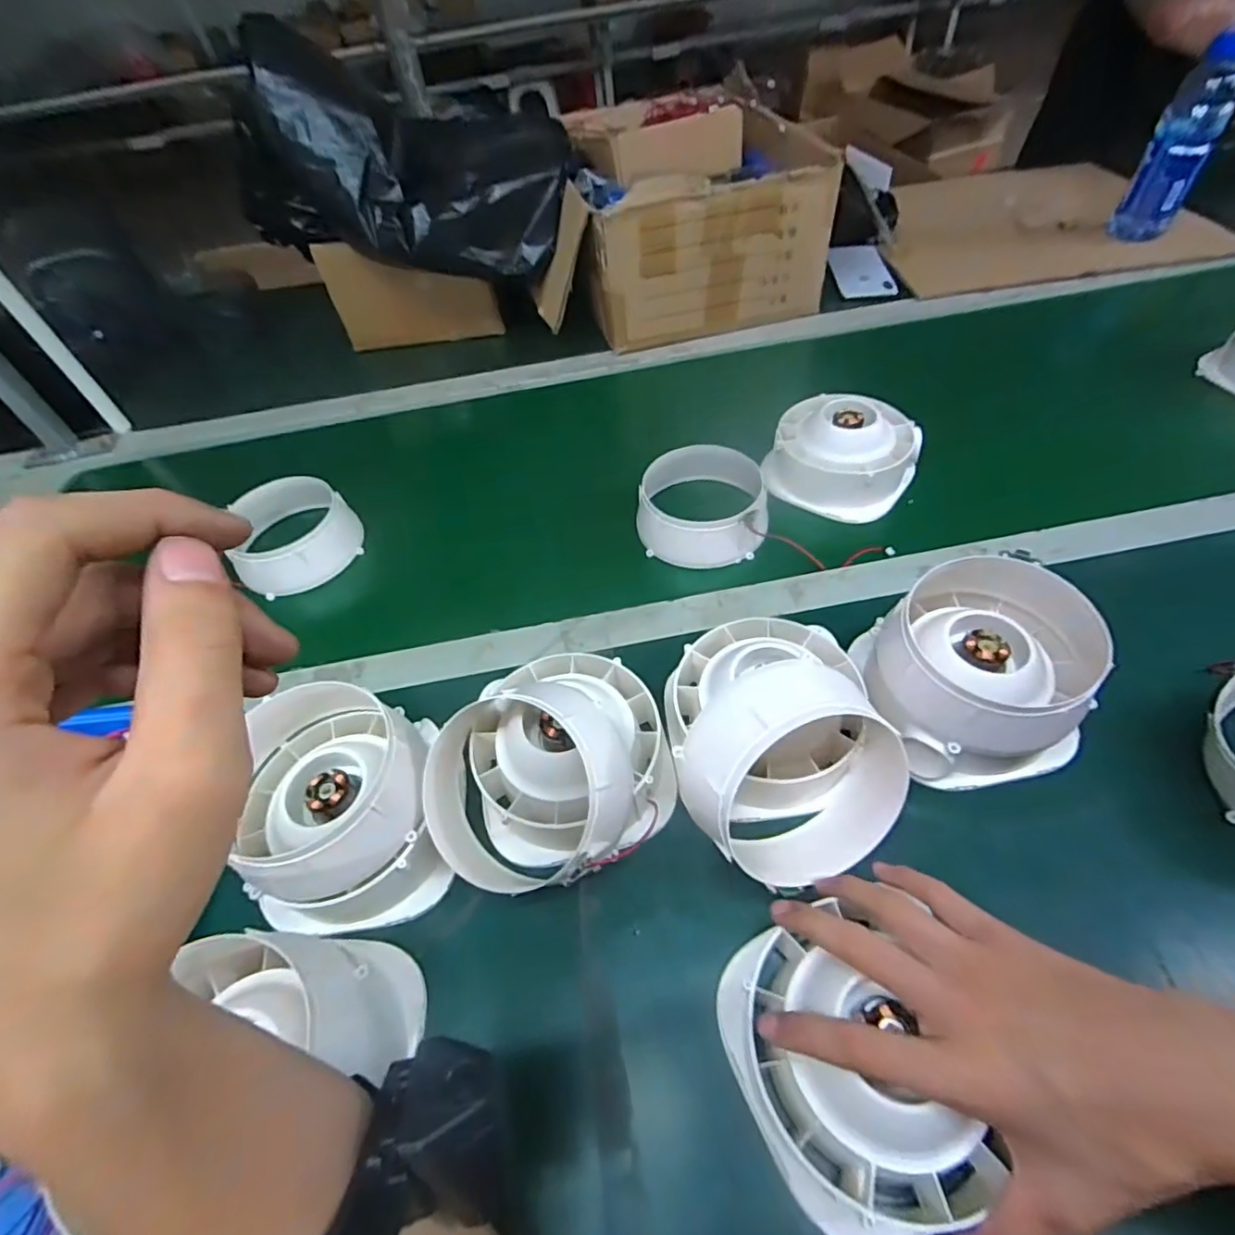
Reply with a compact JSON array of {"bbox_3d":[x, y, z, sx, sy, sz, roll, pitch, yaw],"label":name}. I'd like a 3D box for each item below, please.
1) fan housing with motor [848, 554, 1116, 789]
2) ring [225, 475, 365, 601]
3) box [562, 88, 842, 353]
[{"bbox_3d":[0.247,0.032,0.410,0.126,0.095,0.131,-4,53,5],"label":"fan housing with motor"},{"bbox_3d":[-0.336,-0.087,0.613,0.119,0.050,0.121,-4,53,5],"label":"ring"},{"bbox_3d":[0.099,-0.589,0.835,0.318,0.204,0.385,-12,52,-1],"label":"box"}]

